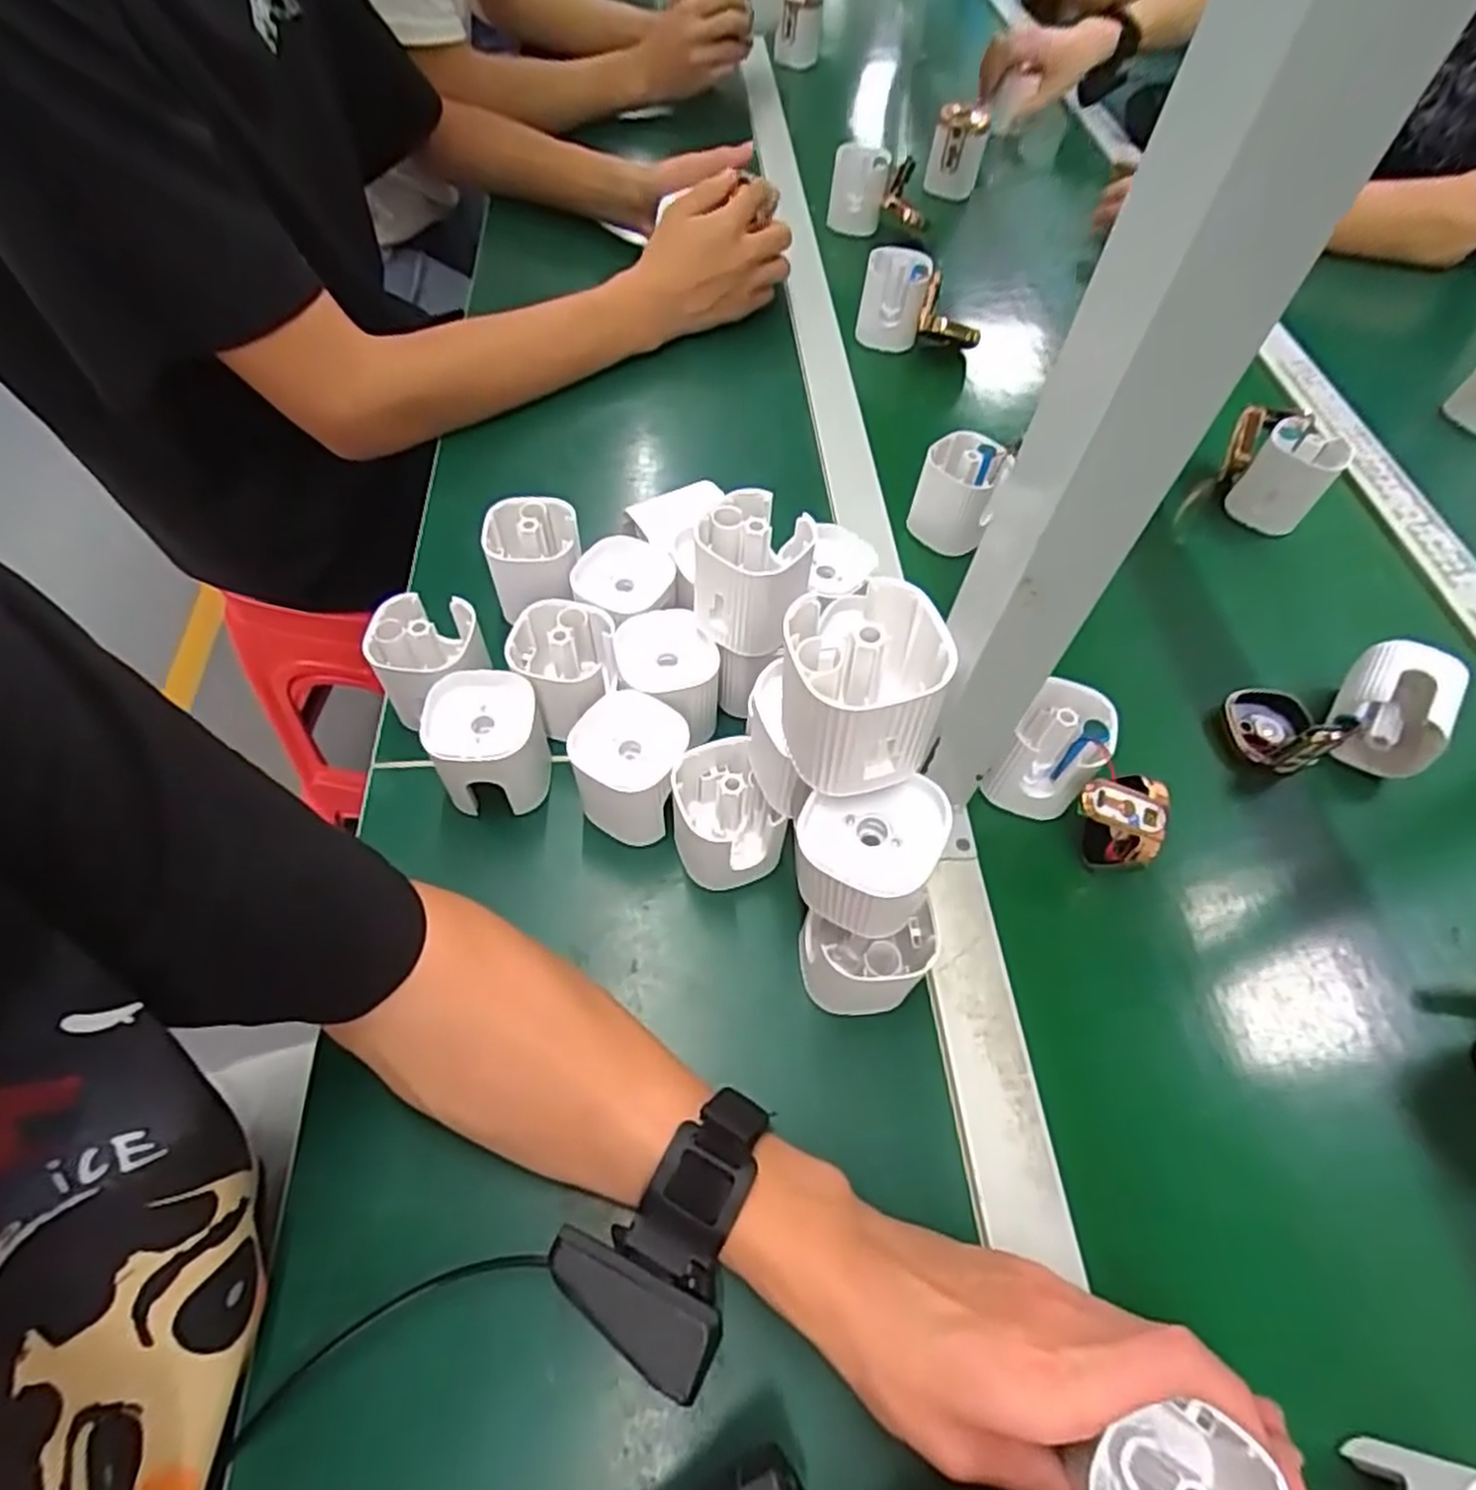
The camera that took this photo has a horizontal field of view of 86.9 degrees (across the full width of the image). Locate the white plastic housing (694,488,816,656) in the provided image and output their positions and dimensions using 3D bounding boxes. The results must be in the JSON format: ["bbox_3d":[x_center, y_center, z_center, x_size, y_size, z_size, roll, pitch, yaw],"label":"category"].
[{"bbox_3d":[0.009,-0.084,0.408,0.057,0.075,0.053,3,58,-4],"label":"white plastic housing"}]

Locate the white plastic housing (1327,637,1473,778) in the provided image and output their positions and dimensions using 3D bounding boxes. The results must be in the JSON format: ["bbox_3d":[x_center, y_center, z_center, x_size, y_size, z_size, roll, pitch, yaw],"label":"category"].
[{"bbox_3d":[0.397,-0.022,0.474,0.053,0.056,0.059,25,59,9],"label":"white plastic housing"}]

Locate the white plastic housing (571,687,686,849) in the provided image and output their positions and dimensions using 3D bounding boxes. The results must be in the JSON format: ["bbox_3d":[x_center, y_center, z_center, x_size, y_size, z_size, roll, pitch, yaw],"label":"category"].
[{"bbox_3d":[-0.056,0.012,0.412,0.056,0.063,0.052,25,59,13],"label":"white plastic housing"}]

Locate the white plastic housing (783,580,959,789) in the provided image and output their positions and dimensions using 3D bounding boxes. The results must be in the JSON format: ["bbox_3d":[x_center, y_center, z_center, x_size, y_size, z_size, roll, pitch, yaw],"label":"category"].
[{"bbox_3d":[0.044,-0.020,0.289,0.058,0.065,0.056,4,58,-4],"label":"white plastic housing"}]

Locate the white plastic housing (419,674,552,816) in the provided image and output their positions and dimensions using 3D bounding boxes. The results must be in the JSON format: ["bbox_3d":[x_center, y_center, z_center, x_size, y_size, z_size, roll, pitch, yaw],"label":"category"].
[{"bbox_3d":[-0.131,0.004,0.420,0.056,0.068,0.058,-6,57,-7],"label":"white plastic housing"}]

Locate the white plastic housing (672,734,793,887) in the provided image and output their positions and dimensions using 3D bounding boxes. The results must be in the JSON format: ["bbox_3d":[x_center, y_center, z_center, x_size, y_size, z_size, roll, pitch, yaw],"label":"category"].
[{"bbox_3d":[-0.006,0.039,0.403,0.055,0.071,0.055,1,56,-2],"label":"white plastic housing"}]

